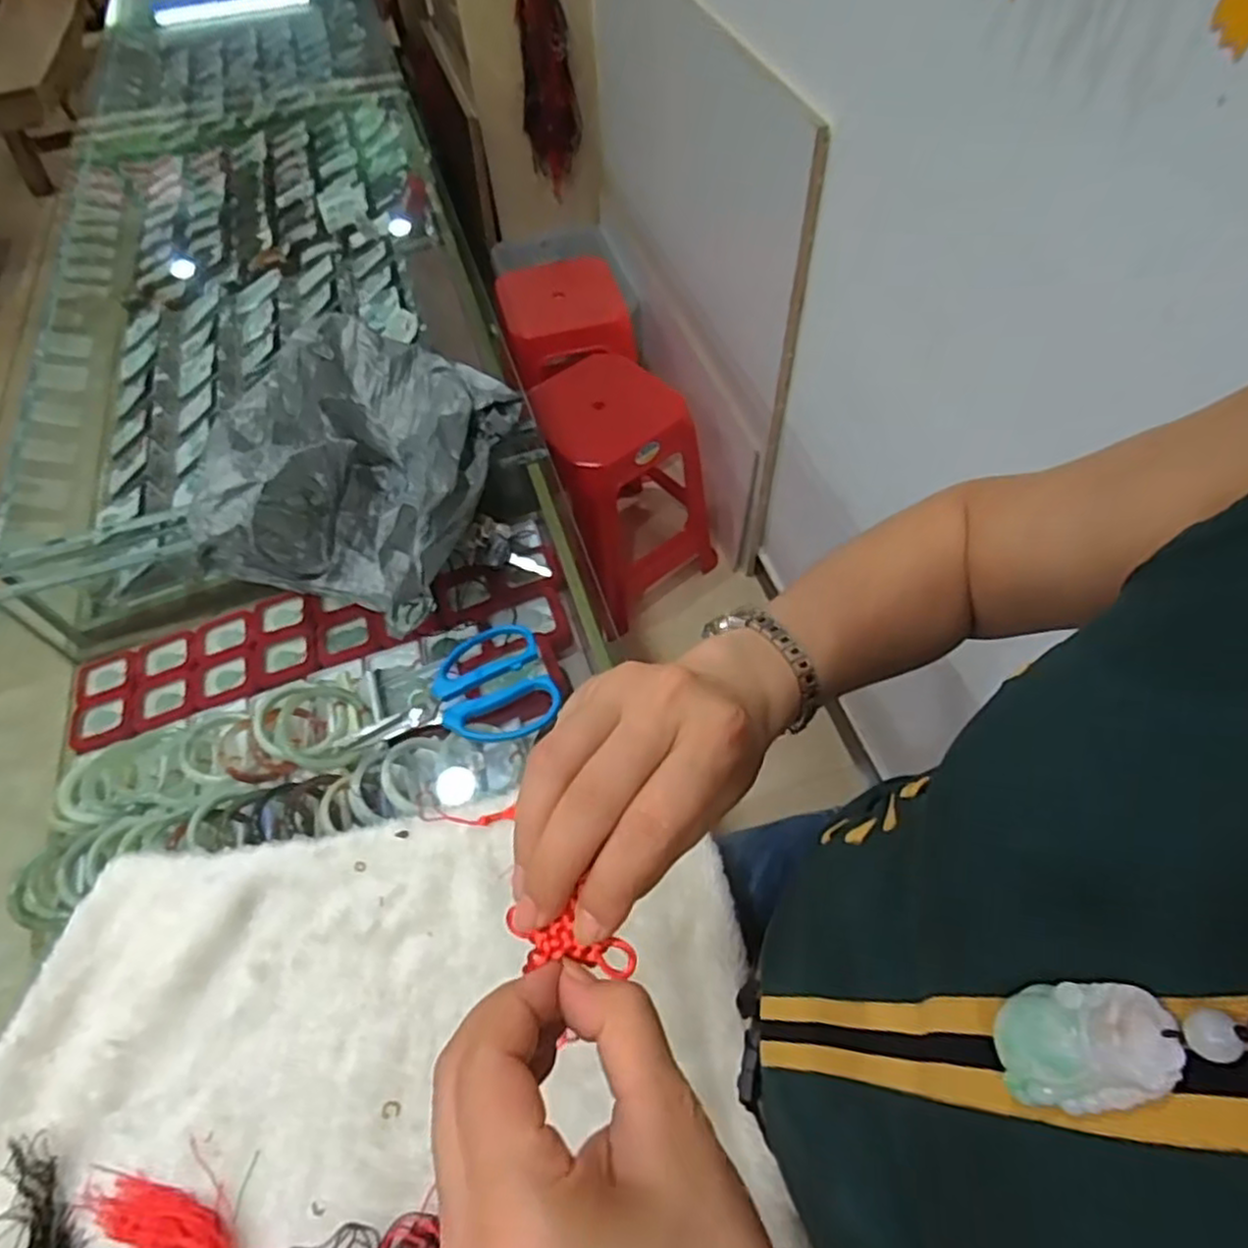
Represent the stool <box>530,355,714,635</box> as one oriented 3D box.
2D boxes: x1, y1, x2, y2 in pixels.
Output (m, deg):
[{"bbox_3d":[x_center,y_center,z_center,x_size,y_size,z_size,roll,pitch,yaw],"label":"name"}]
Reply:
[{"bbox_3d":[-0.021,-0.318,1.660,0.333,0.494,0.329,-34,61,-19],"label":"stool"}]

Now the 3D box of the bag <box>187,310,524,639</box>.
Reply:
[{"bbox_3d":[-0.245,-0.166,0.700,0.224,0.113,0.336,5,56,7],"label":"bag"}]

